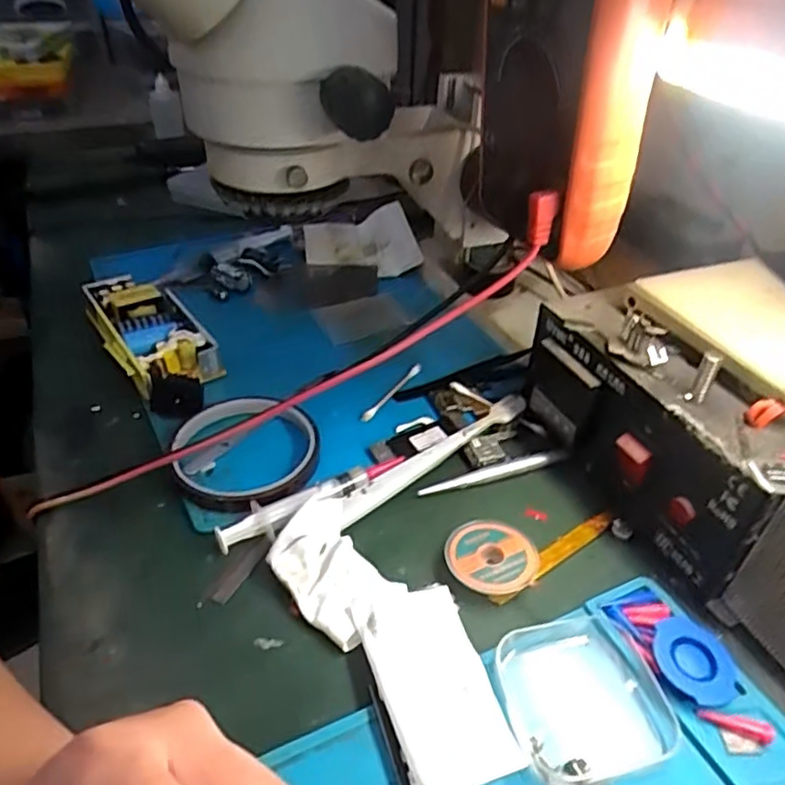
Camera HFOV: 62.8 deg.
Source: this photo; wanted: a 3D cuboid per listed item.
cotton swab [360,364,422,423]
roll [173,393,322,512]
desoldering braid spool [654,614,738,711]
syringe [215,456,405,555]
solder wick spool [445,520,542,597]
[{"bbox_3d":[-0.001,0.000,0.437,0.006,0.006,0.071,22,42,24],"label":"cotton swab"},{"bbox_3d":[-0.084,0.035,0.374,0.082,0.018,0.087,1,38,-1],"label":"roll"},{"bbox_3d":[0.131,0.117,0.280,0.034,0.011,0.036,1,38,-1],"label":"desoldering braid spool"},{"bbox_3d":[-0.041,0.058,0.349,0.109,0.010,0.020,-19,42,-24],"label":"syringe"},{"bbox_3d":[0.050,0.084,0.326,0.046,0.011,0.041,-3,38,-6],"label":"solder wick spool"}]

